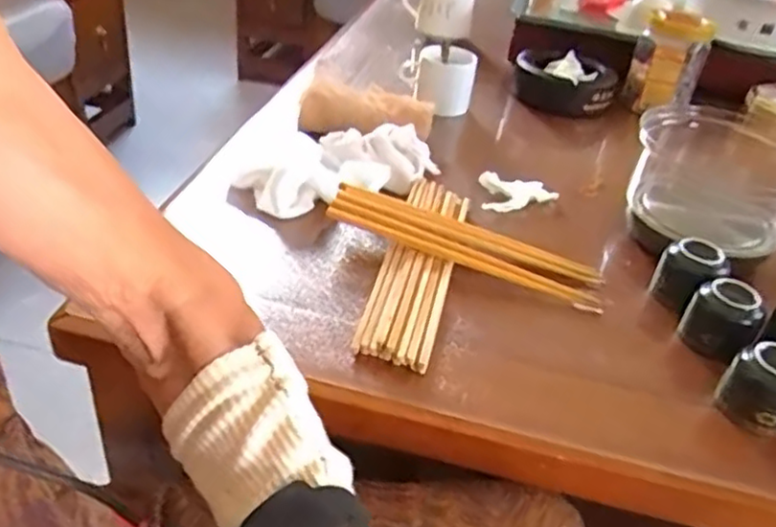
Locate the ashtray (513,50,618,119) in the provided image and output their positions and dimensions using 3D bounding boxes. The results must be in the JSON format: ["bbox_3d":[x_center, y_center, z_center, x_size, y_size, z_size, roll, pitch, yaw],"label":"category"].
[{"bbox_3d":[0.247,-0.251,0.941,0.130,0.059,0.107,20,37,17],"label":"ashtray"}]

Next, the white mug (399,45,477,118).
[{"bbox_3d":[0.063,-0.234,0.852,0.072,0.083,0.091,-4,37,-16],"label":"white mug"}]

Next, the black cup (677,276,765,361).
[{"bbox_3d":[0.262,0.042,0.531,0.049,0.056,0.044,27,40,26],"label":"black cup"}]

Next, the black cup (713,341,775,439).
[{"bbox_3d":[0.261,0.087,0.470,0.052,0.054,0.042,31,41,30],"label":"black cup"}]

